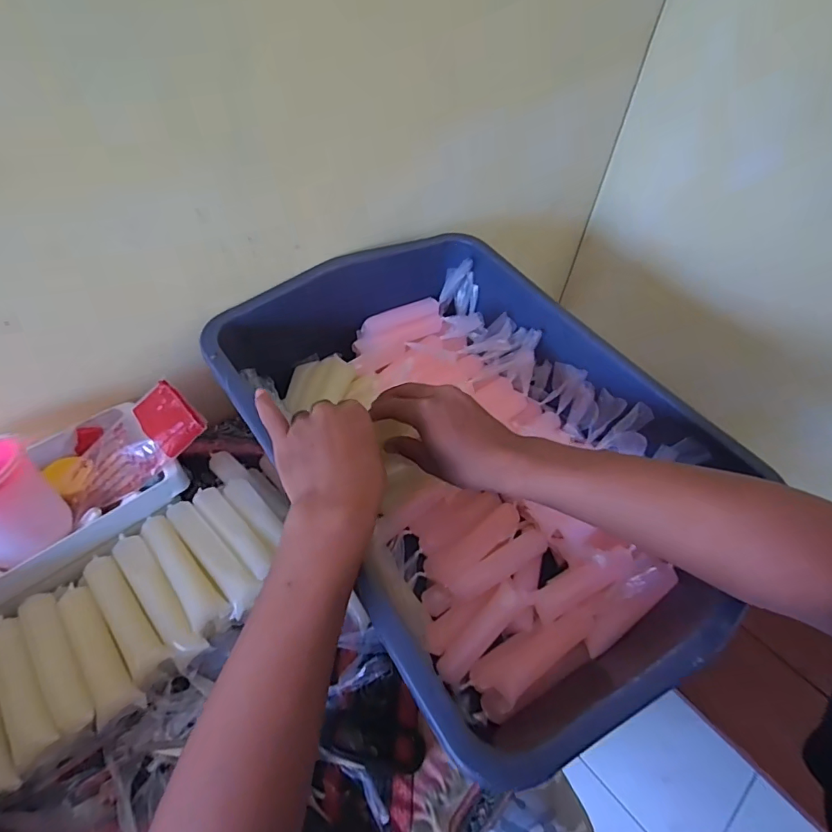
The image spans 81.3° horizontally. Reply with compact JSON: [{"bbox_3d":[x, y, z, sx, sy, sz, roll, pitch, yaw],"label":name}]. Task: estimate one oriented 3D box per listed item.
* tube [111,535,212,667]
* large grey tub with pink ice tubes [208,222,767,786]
[{"bbox_3d":[-0.220,0.153,0.413,0.025,0.019,0.124,-35,61,-26],"label":"tube"},{"bbox_3d":[0.050,0.030,0.497,0.350,0.139,0.490,-28,58,-23],"label":"large grey tub with pink ice tubes"}]

